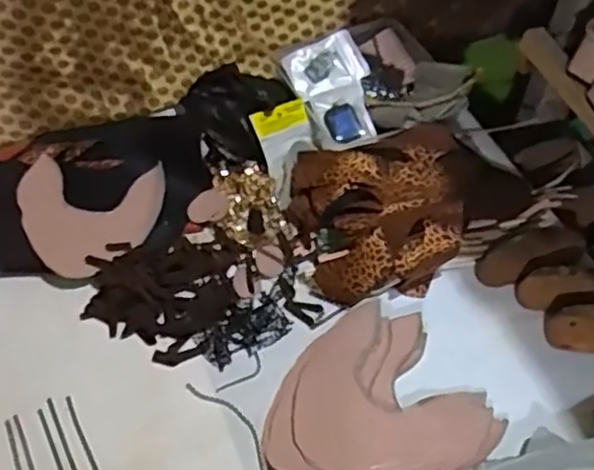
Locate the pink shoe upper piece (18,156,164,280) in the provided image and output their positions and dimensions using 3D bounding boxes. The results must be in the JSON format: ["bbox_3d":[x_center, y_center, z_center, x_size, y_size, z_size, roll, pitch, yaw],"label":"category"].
[{"bbox_3d":[-0.245,-0.023,0.794,0.155,0.025,0.153,6,53,4],"label":"pink shoe upper piece"}]

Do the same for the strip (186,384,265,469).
[{"bbox_3d":[-0.061,0.190,0.678,0.029,0.008,0.130,-33,60,-23],"label":"strip"}]

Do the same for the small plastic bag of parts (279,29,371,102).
[{"bbox_3d":[0.038,-0.223,0.906,0.105,0.013,0.074,-25,79,-10],"label":"small plastic bag of parts"}]

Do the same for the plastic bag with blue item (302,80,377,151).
[{"bbox_3d":[0.053,-0.148,0.863,0.081,0.020,0.090,-14,75,-8],"label":"plastic bag with blue item"}]

